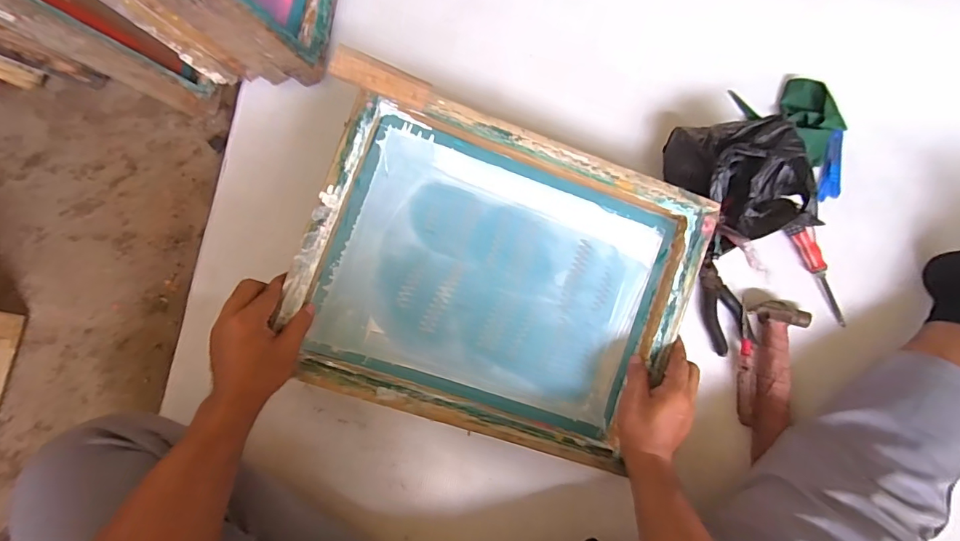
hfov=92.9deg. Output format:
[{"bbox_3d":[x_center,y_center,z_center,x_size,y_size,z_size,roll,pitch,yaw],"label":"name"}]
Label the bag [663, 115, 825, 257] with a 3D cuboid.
[{"bbox_3d":[0.341,-0.125,0.629,0.129,0.123,0.182,-9,75,-4],"label":"bag"}]

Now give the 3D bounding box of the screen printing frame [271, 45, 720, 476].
[{"bbox_3d":[0.020,0.008,0.546,0.444,0.055,0.349,19,87,-6],"label":"screen printing frame"}]

